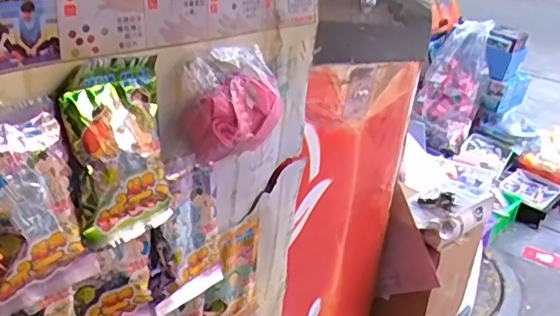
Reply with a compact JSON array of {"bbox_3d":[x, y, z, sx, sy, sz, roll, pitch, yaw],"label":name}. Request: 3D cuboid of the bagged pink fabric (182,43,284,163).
[{"bbox_3d":[-0.033,-0.040,0.403,0.033,0.069,0.070,25,30,35],"label":"bagged pink fabric"}]

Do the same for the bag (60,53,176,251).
[{"bbox_3d":[-0.097,-0.005,0.349,0.029,0.104,0.066,19,27,25],"label":"bag"}]

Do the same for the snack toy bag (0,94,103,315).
[{"bbox_3d":[-0.138,0.028,0.307,0.026,0.111,0.065,21,28,28],"label":"snack toy bag"}]

